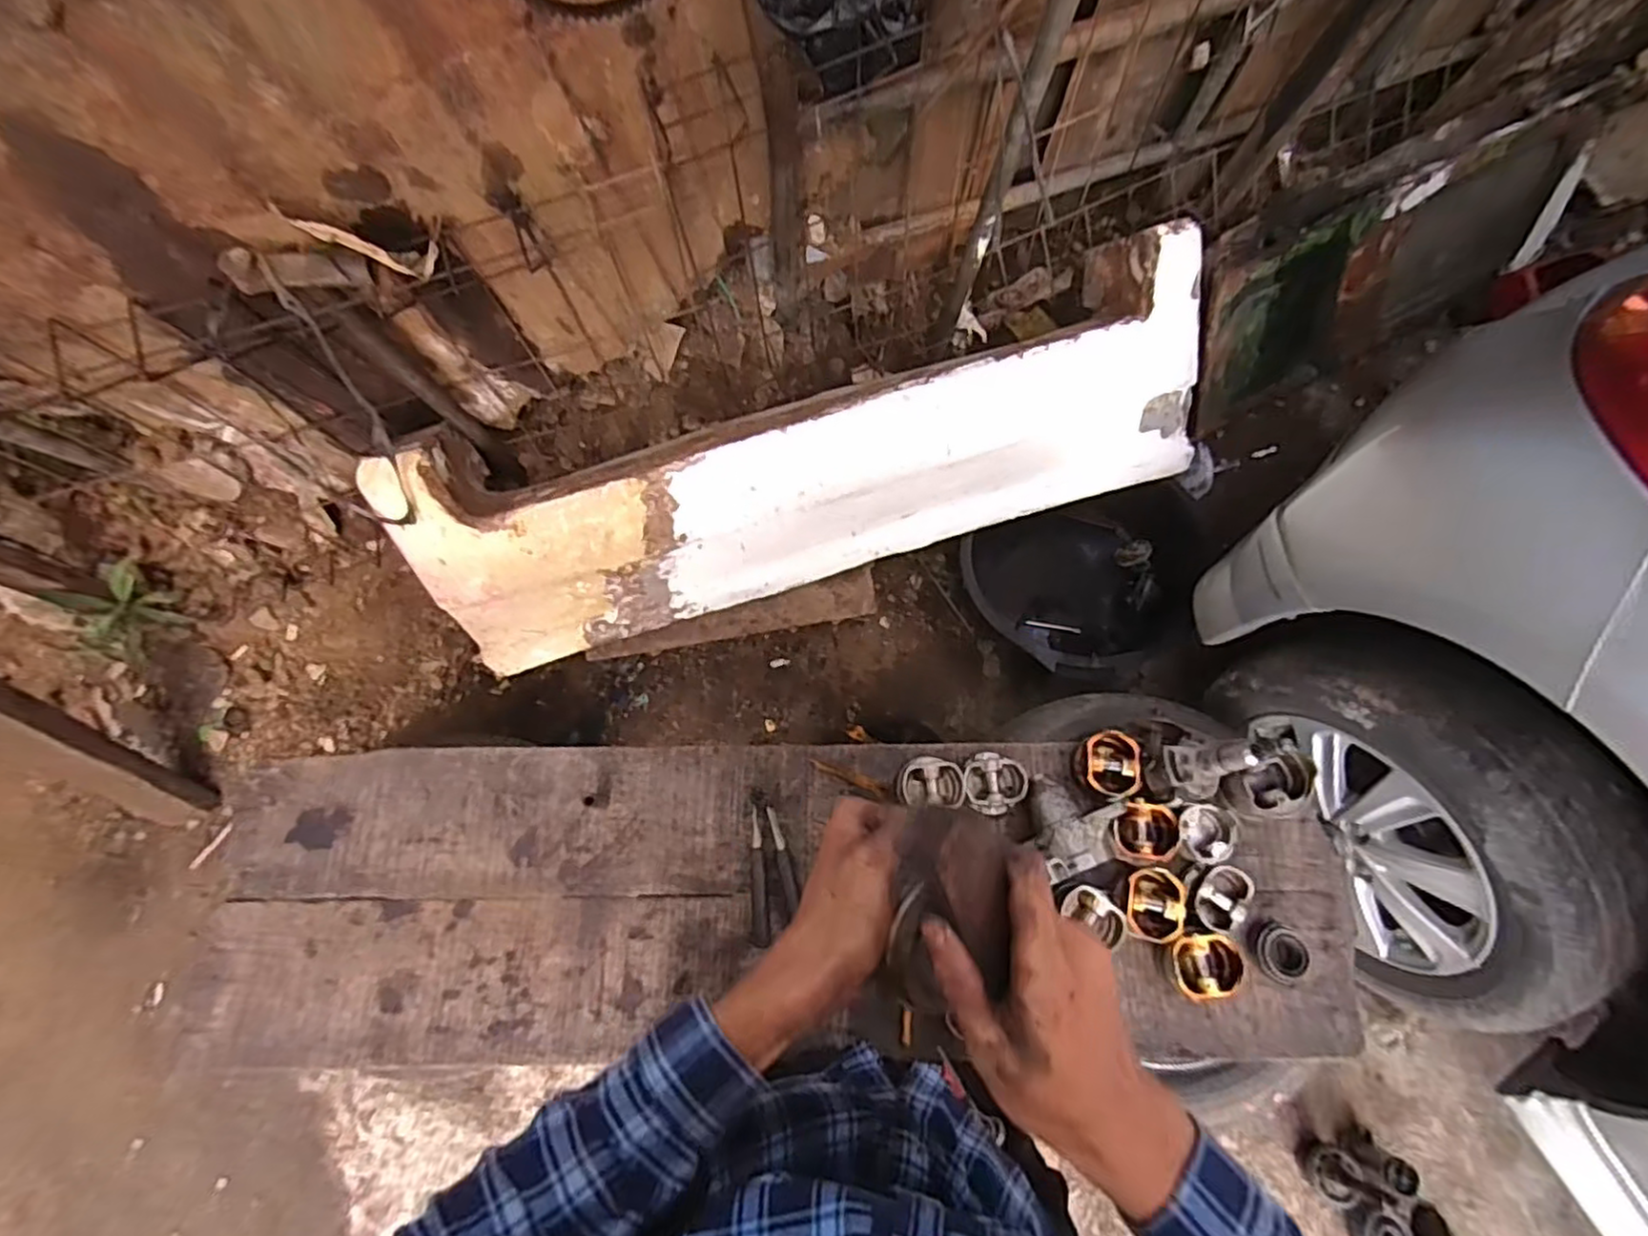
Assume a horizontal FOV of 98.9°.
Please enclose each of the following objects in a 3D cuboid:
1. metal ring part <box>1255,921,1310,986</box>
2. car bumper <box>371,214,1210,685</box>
[{"bbox_3d":[0.509,0.371,0.780,0.054,0.026,0.058,17,69,7],"label":"metal ring part"},{"bbox_3d":[-0.019,-0.290,1.251,1.369,0.451,0.217,-16,41,-5],"label":"car bumper"}]

